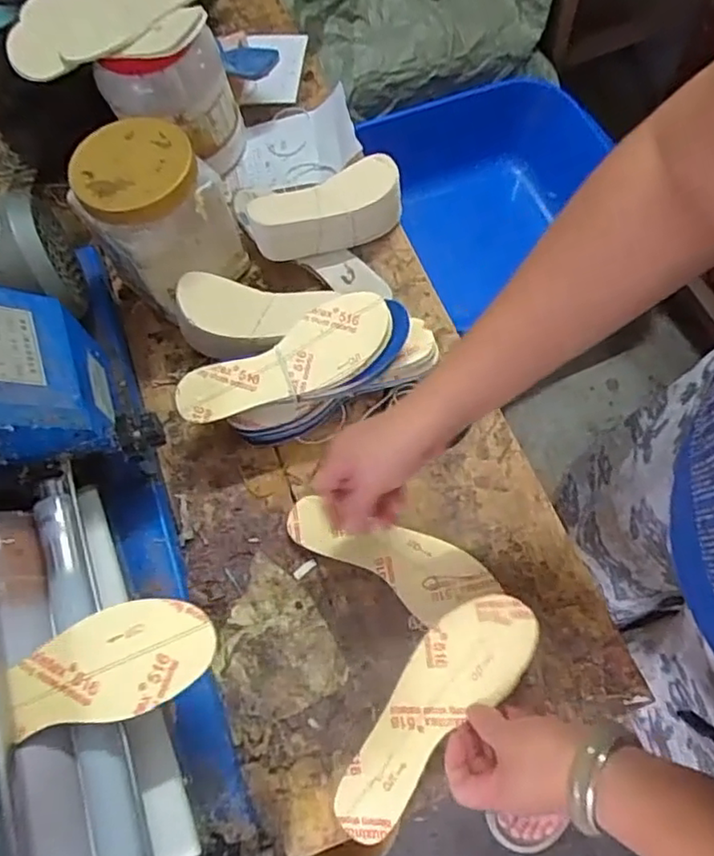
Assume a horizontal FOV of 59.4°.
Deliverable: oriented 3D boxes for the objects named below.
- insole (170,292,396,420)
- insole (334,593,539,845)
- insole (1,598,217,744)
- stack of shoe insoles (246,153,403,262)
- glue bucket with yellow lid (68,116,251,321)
[{"bbox_3d":[-0.068,-0.061,0.594,0.209,0.019,0.074,-24,81,4],"label":"insole"},{"bbox_3d":[0.059,0.231,0.515,0.072,0.007,0.224,41,85,24],"label":"insole"},{"bbox_3d":[-0.209,0.178,0.431,0.223,0.007,0.072,-20,71,-4],"label":"insole"},{"bbox_3d":[-0.030,-0.246,0.703,0.179,0.066,0.071,-29,72,-7],"label":"stack of shoe insoles"},{"bbox_3d":[-0.202,-0.218,0.656,0.112,0.161,0.123,-1,70,3],"label":"glue bucket with yellow lid"}]

